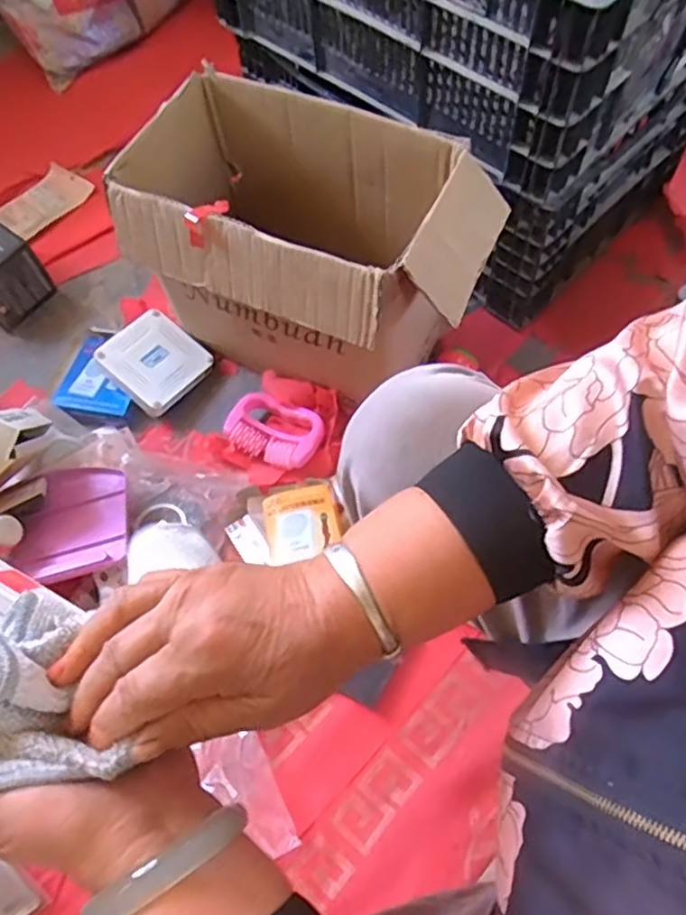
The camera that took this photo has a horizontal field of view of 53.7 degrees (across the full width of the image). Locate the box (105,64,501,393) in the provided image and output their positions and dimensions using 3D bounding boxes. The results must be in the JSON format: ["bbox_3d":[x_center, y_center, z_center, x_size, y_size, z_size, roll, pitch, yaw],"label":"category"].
[{"bbox_3d":[-0.045,-0.252,0.864,0.433,0.268,0.238,23,66,15],"label":"box"}]

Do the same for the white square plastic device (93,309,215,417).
[{"bbox_3d":[-0.269,-0.141,0.981,0.126,0.018,0.126,44,62,0],"label":"white square plastic device"}]

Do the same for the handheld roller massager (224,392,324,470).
[{"bbox_3d":[-0.094,-0.038,0.934,0.129,0.026,0.086,21,66,14],"label":"handheld roller massager"}]

